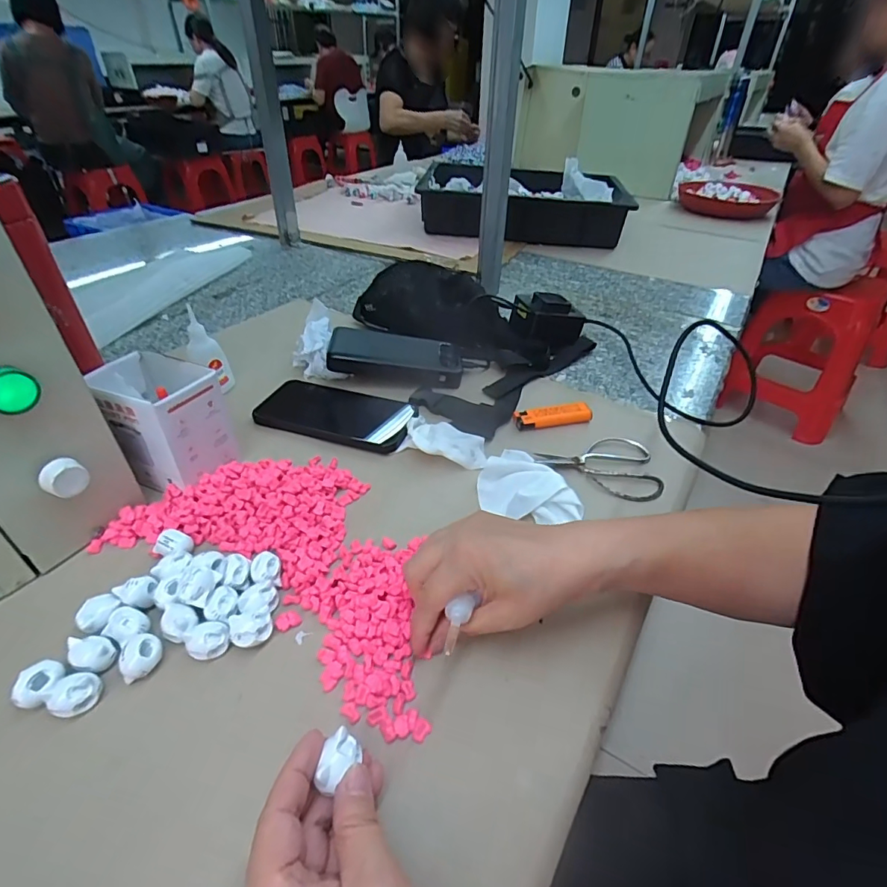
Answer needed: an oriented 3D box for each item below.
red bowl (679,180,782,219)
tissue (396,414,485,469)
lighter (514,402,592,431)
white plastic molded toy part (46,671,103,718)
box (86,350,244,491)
[{"bbox_3d":[0.754,-0.656,1.298,0.235,0.060,0.197,25,45,26],"label":"red bowl"},{"bbox_3d":[0.001,0.000,0.471,0.084,0.025,0.043,14,39,16],"label":"tissue"},{"bbox_3d":[0.117,-0.029,0.516,0.081,0.018,0.020,-7,38,-11],"label":"lighter"},{"bbox_3d":[-0.215,0.148,0.284,0.018,0.019,0.024,20,41,22],"label":"white plastic molded toy part"},{"bbox_3d":[-0.242,-0.016,0.422,0.087,0.098,0.070,19,41,21],"label":"box"}]

